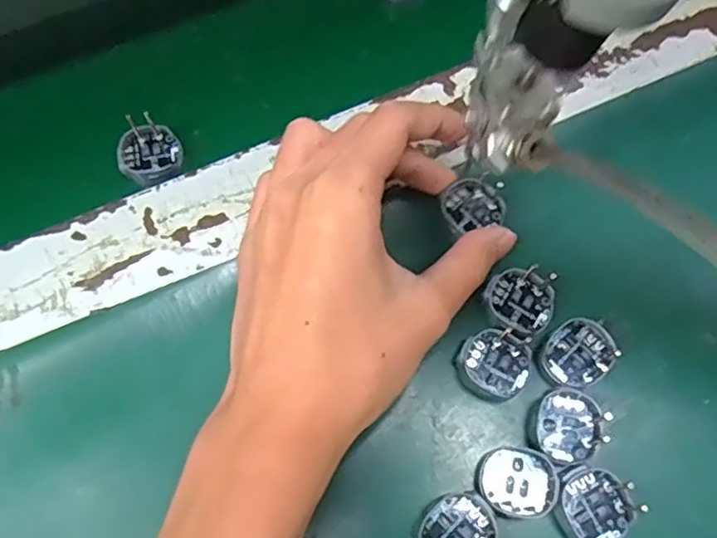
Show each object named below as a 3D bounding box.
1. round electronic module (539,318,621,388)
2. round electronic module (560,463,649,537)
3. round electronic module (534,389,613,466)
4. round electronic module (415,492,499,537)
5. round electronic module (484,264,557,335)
[{"bbox_3d":[0.089,0.034,0.253,0.027,0.007,0.024,-30,73,-11],"label":"round electronic module"},{"bbox_3d":[0.089,0.087,0.235,0.027,0.010,0.027,0,70,-1],"label":"round electronic module"},{"bbox_3d":[0.081,0.061,0.243,0.028,0.008,0.026,0,70,-1],"label":"round electronic module"},{"bbox_3d":[0.036,0.097,0.231,0.027,0.012,0.025,-29,73,-11],"label":"round electronic module"},{"bbox_3d":[0.068,0.013,0.259,0.028,0.005,0.026,0,70,-1],"label":"round electronic module"}]

